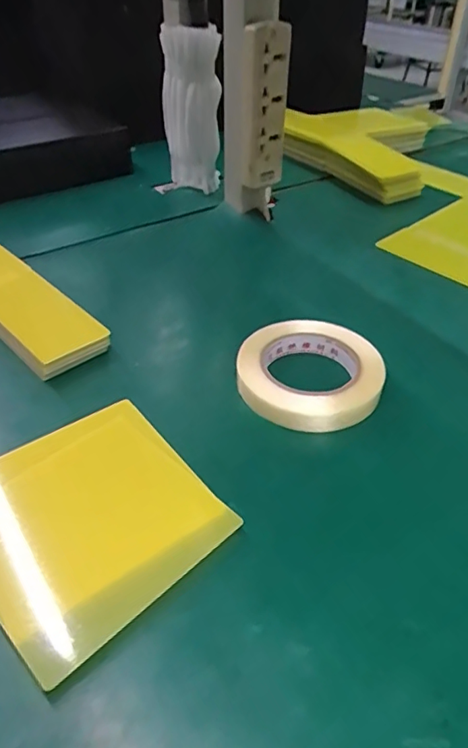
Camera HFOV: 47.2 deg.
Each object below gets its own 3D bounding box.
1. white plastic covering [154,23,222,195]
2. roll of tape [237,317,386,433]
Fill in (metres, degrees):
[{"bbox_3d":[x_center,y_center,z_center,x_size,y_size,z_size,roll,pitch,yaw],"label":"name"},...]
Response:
[{"bbox_3d":[-0.061,-0.338,0.702,0.086,0.195,0.045,0,41,1],"label":"white plastic covering"},{"bbox_3d":[0.063,-0.002,0.450,0.114,0.027,0.113,0,41,0],"label":"roll of tape"}]

